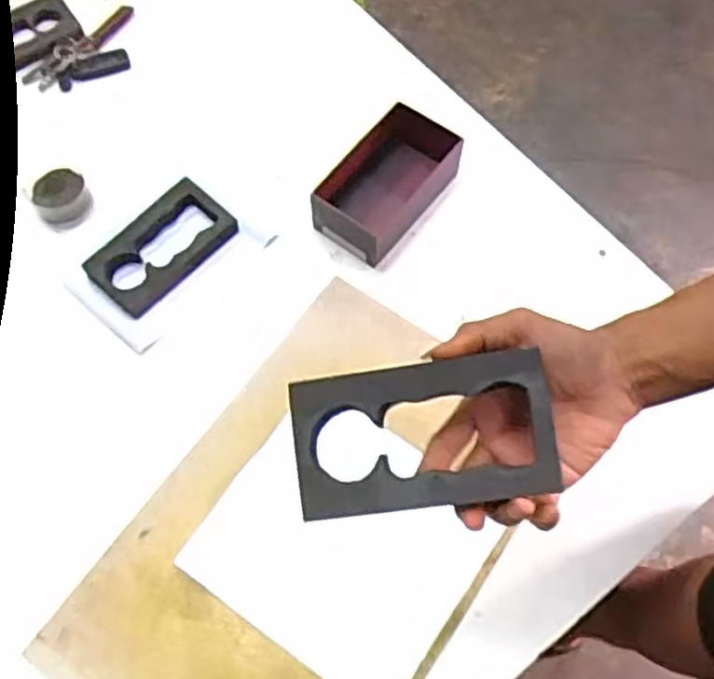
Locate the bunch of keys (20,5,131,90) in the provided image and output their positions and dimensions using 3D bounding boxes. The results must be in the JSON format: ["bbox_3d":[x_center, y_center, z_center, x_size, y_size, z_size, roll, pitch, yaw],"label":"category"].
[{"bbox_3d":[-0.334,-0.358,0.929,0.075,0.025,0.158,40,72,17],"label":"bunch of keys"}]

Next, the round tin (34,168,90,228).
[{"bbox_3d":[-0.326,-0.157,0.808,0.057,0.029,0.056,0,65,1],"label":"round tin"}]

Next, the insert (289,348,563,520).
[{"bbox_3d":[0.035,0.053,0.414,0.142,0.012,0.079,-10,80,7],"label":"insert"}]

